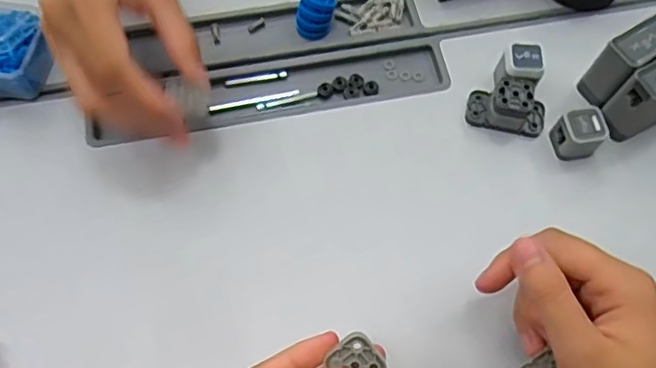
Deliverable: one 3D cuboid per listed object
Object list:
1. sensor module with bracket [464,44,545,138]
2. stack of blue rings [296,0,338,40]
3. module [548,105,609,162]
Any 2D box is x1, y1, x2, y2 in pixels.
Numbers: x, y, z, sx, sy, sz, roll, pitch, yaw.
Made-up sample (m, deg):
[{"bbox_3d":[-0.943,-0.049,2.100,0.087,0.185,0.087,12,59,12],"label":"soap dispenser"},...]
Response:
[{"bbox_3d":[0.118,-0.061,0.373,0.049,0.031,0.048,10,67,3],"label":"sensor module with bracket"},{"bbox_3d":[-0.008,-0.119,0.405,0.026,0.028,0.023,0,66,-2],"label":"stack of blue rings"},{"bbox_3d":[0.156,-0.031,0.364,0.023,0.029,0.023,-12,67,-7],"label":"module"}]

